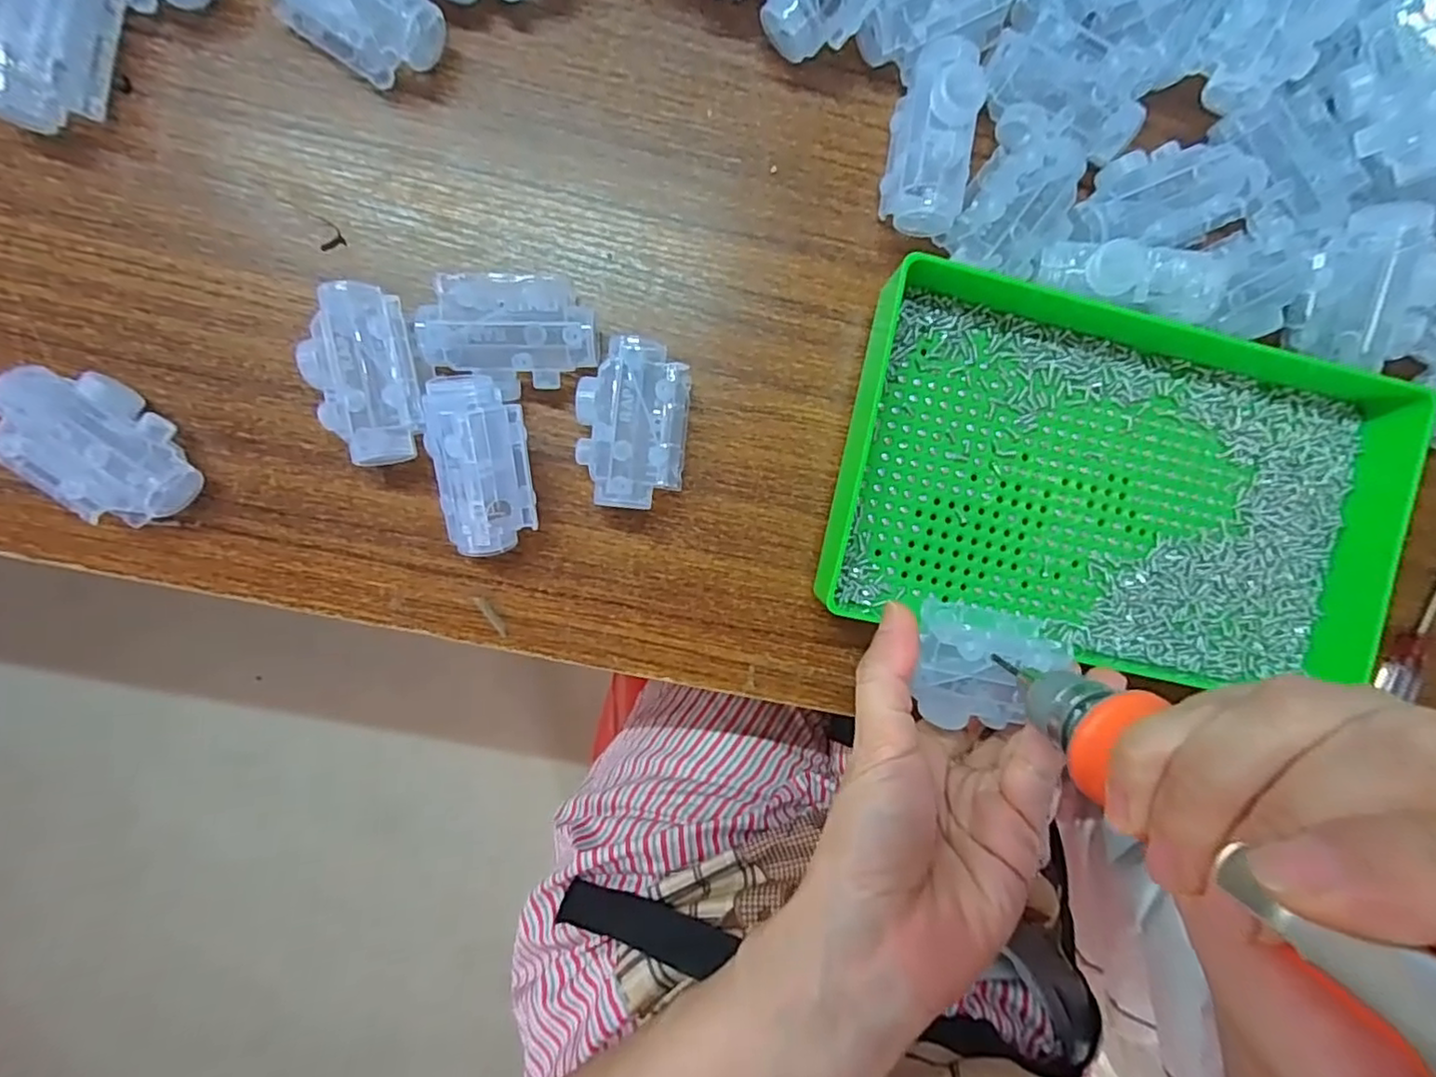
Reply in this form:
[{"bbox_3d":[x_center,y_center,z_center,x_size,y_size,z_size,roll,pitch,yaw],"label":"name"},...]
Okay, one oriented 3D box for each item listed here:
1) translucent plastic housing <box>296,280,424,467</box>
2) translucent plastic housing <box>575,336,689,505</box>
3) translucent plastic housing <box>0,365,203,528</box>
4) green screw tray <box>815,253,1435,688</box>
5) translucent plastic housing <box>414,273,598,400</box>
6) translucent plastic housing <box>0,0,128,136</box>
[{"bbox_3d":[-0.141,-0.066,0.261,0.043,0.027,0.071,-9,94,-4],"label":"translucent plastic housing"},{"bbox_3d":[-0.036,-0.049,0.273,0.045,0.028,0.069,6,93,-5],"label":"translucent plastic housing"},{"bbox_3d":[-0.243,-0.038,0.249,0.069,0.033,0.040,43,89,-6],"label":"translucent plastic housing"},{"bbox_3d":[0.176,-0.023,0.286,0.240,0.031,0.152,11,93,-5],"label":"green screw tray"},{"bbox_3d":[-0.084,-0.084,0.266,0.067,0.028,0.044,-4,94,-4],"label":"translucent plastic housing"},{"bbox_3d":[-0.262,-0.195,0.245,0.038,0.026,0.072,12,93,-5],"label":"translucent plastic housing"}]

